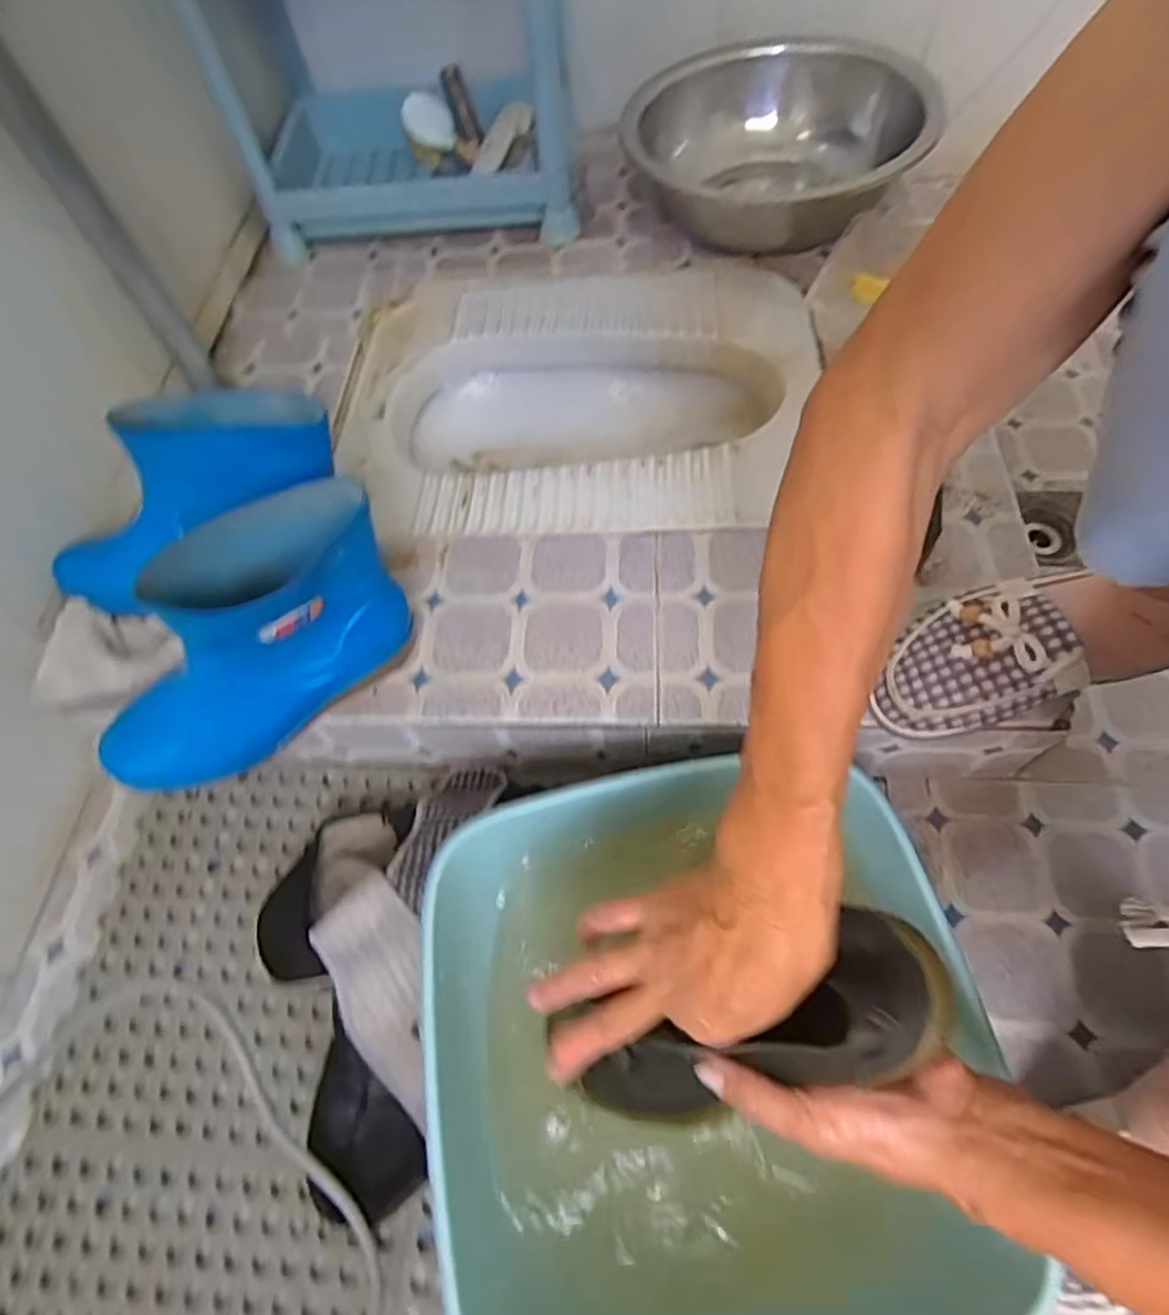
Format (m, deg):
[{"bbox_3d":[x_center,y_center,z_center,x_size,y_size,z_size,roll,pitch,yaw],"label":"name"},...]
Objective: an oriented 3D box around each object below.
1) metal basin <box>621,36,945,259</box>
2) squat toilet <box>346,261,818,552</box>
[{"bbox_3d":[0.219,-0.565,0.771,0.276,0.109,0.318,-15,63,-4],"label":"metal basin"},{"bbox_3d":[-0.015,-0.254,0.750,0.478,0.145,0.376,2,63,5],"label":"squat toilet"}]

